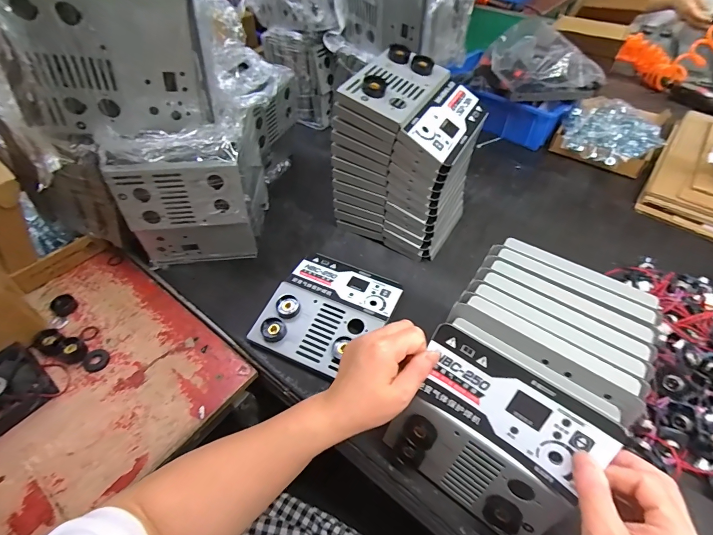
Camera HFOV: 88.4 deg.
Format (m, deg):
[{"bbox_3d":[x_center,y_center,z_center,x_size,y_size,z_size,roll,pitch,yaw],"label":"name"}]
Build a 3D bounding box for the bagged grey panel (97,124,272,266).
[{"bbox_3d":[-0.227,-0.110,0.524,0.164,0.193,0.126,-3,49,-3],"label":"bagged grey panel"}]

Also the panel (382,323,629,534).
[{"bbox_3d":[0.111,0.154,0.325,0.150,0.159,0.017,31,27,23],"label":"panel"}]

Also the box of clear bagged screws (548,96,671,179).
[{"bbox_3d":[0.509,-0.269,0.738,0.177,0.088,0.136,28,55,23],"label":"box of clear bagged screws"}]

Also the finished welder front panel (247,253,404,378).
[{"bbox_3d":[-0.035,0.059,0.492,0.154,0.042,0.165,19,52,16],"label":"finished welder front panel"}]

